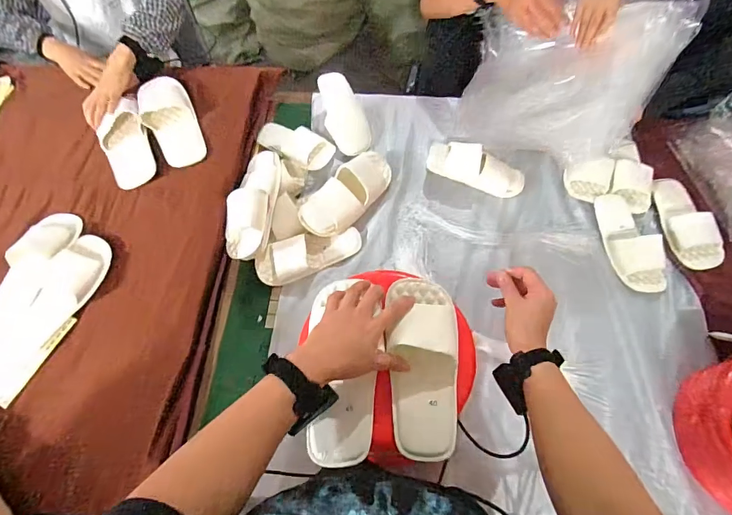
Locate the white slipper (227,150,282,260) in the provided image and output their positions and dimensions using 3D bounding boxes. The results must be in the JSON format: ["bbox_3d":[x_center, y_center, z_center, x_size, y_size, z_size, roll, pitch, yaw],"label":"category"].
[{"bbox_3d":[-0.254,-0.122,0.905,0.092,0.084,0.265,6,65,5],"label":"white slipper"}]

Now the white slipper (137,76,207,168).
[{"bbox_3d":[-0.465,-0.324,0.955,0.113,0.038,0.264,-22,66,-8],"label":"white slipper"}]

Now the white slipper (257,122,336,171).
[{"bbox_3d":[-0.180,-0.290,1.045,0.207,0.060,0.095,27,69,14],"label":"white slipper"}]

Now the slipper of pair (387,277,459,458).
[{"bbox_3d":[0.079,0.132,0.523,0.088,0.051,0.230,2,67,3],"label":"slipper of pair"}]

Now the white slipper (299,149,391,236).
[{"bbox_3d":[-0.039,-0.157,0.944,0.109,0.087,0.272,35,71,17],"label":"white slipper"}]

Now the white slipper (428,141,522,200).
[{"bbox_3d":[0.270,-0.218,0.985,0.242,0.059,0.109,18,67,11],"label":"white slipper"}]

